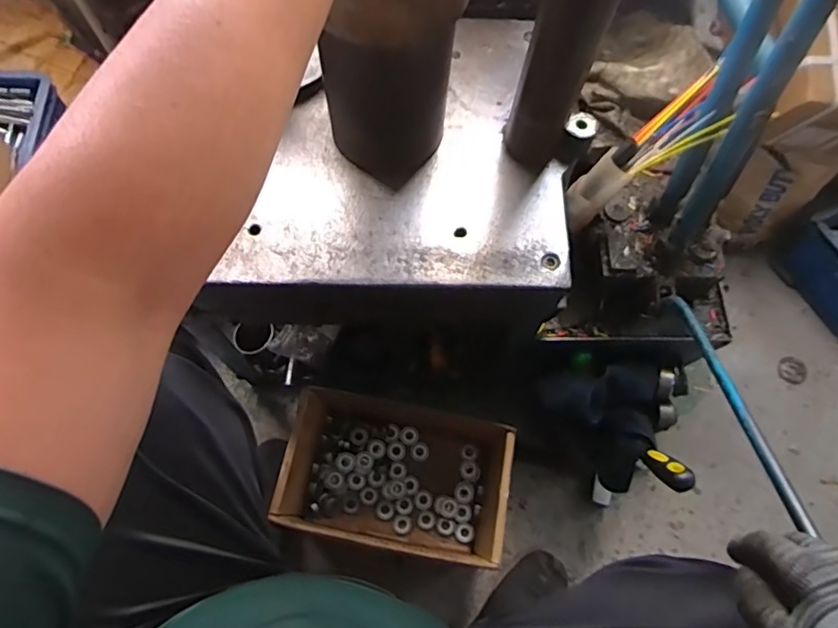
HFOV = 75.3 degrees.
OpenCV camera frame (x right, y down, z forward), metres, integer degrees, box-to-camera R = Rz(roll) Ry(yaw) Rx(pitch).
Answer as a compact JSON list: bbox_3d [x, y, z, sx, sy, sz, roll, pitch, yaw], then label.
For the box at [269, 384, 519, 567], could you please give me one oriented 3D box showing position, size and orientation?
[{"bbox_3d":[-0.031,0.234,0.826,0.302,0.179,0.210,11,69,2],"label":"box"}]

